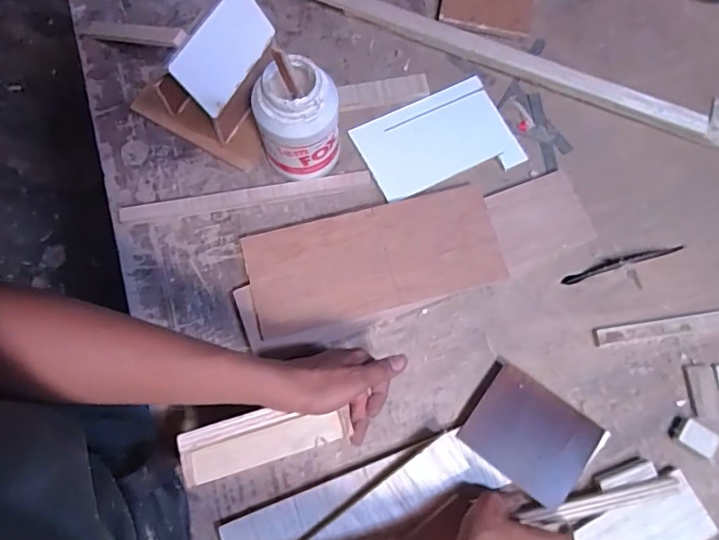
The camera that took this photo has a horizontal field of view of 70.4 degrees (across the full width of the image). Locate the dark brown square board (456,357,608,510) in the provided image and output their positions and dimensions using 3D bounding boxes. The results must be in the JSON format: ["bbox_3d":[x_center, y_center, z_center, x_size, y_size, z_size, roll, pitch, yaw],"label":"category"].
[{"bbox_3d":[0.196,0.188,0.581,0.132,0.013,0.109,36,82,16],"label":"dark brown square board"}]

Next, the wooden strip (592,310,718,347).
[{"bbox_3d":[0.443,0.061,0.629,0.309,0.010,0.023,-8,75,-3],"label":"wooden strip"}]

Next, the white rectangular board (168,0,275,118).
[{"bbox_3d":[-0.156,-0.256,0.587,0.012,0.074,0.137,27,83,44],"label":"white rectangular board"}]

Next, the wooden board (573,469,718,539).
[{"bbox_3d":[0.309,0.289,0.560,0.151,0.016,0.070,-24,76,-7],"label":"wooden board"}]

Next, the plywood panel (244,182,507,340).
[{"bbox_3d":[0.018,-0.015,0.624,0.304,0.009,0.129,-14,76,-4],"label":"plywood panel"}]

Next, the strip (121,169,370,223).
[{"bbox_3d":[-0.143,-0.092,0.652,0.312,0.017,0.020,-9,75,-3],"label":"strip"}]

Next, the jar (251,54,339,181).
[{"bbox_3d":[-0.072,-0.171,0.608,0.090,0.164,0.077,-10,74,-5],"label":"jar"}]

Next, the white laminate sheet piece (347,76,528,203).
[{"bbox_3d":[0.104,-0.171,0.685,0.193,0.010,0.132,-24,76,-7],"label":"white laminate sheet piece"}]

